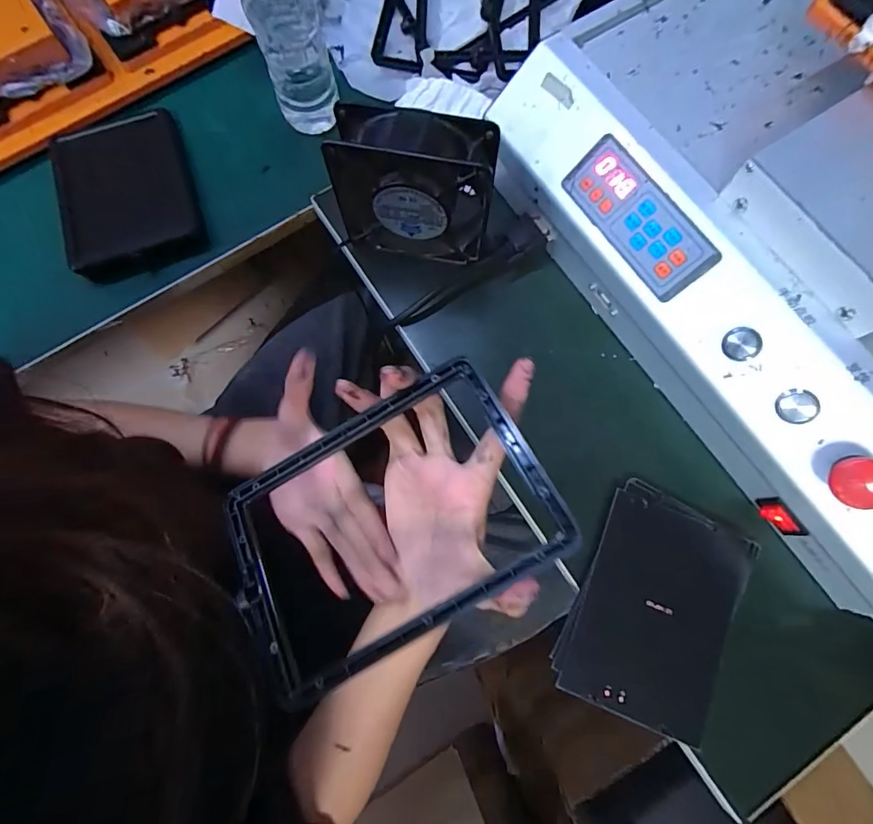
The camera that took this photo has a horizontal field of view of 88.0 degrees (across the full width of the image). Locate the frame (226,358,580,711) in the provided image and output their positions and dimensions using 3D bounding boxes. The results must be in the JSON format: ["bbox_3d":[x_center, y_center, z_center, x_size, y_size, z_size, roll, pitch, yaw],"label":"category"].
[{"bbox_3d":[-0.028,0.055,0.234,0.166,0.007,0.115,-30,65,2],"label":"frame"}]

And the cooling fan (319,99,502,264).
[{"bbox_3d":[-0.018,-0.173,0.364,0.121,0.122,0.041,10,76,3],"label":"cooling fan"}]

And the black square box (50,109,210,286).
[{"bbox_3d":[-0.300,-0.211,0.437,0.130,0.019,0.166,-20,77,-4],"label":"black square box"}]

